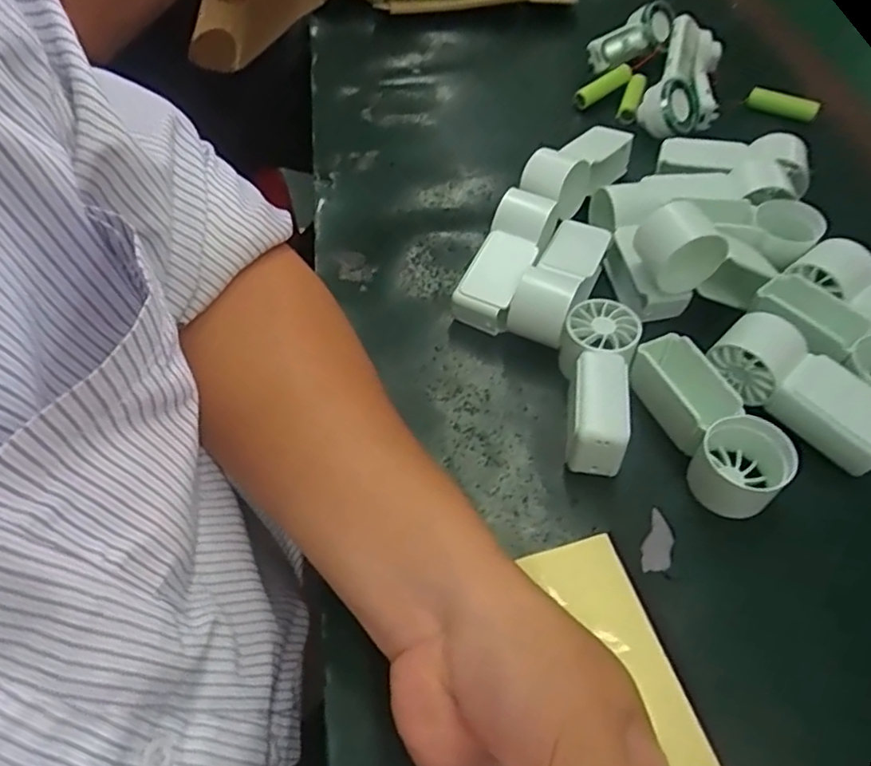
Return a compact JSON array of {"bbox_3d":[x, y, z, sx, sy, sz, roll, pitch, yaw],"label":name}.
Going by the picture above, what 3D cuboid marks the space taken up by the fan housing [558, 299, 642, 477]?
[{"bbox_3d":[0.080,0.001,0.331,0.037,0.034,0.089,13,55,8],"label":"fan housing"}]

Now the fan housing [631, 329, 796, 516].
[{"bbox_3d":[0.135,0.019,0.319,0.047,0.033,0.093,-29,77,-20],"label":"fan housing"}]

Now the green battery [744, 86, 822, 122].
[{"bbox_3d":[0.279,-0.225,0.515,0.053,0.018,0.014,25,58,16],"label":"green battery"}]

